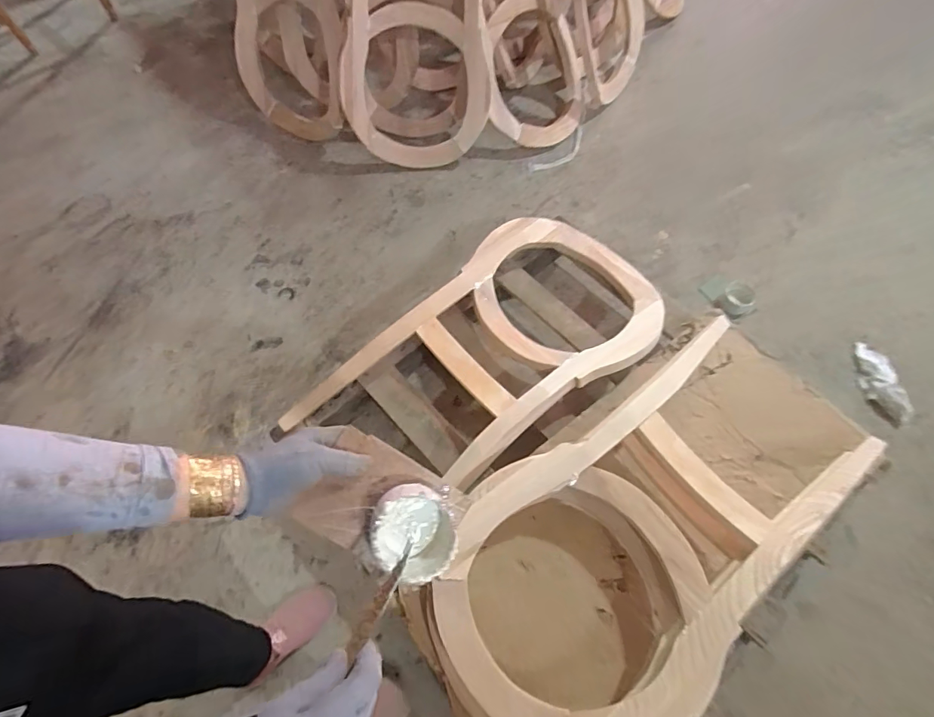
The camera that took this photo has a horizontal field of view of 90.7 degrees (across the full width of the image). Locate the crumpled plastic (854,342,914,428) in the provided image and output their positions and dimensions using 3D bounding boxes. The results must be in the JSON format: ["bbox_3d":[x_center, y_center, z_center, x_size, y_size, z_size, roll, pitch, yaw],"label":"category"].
[{"bbox_3d":[1.058,0.056,1.184,0.074,0.049,0.237,3,63,1],"label":"crumpled plastic"}]

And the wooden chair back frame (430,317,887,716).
[{"bbox_3d":[0.361,0.287,0.879,0.914,0.140,0.454,-34,68,-17],"label":"wooden chair back frame"}]

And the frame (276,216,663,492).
[{"bbox_3d":[0.093,-0.031,1.083,0.471,0.098,0.885,42,69,18],"label":"frame"}]

